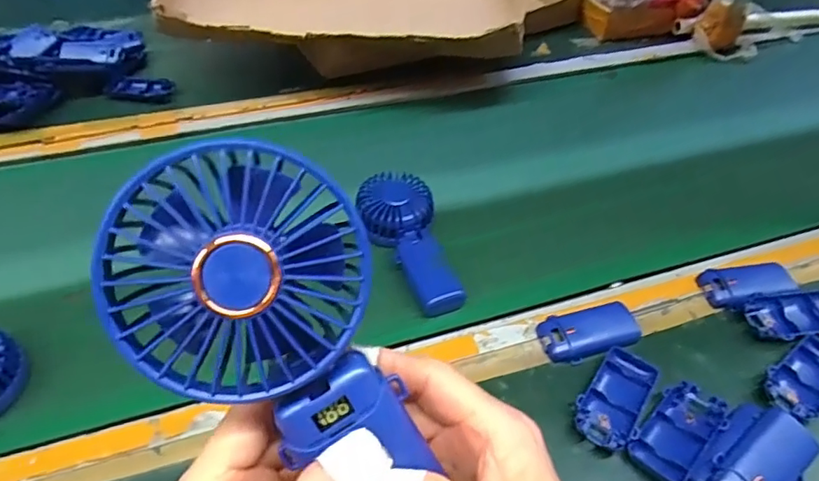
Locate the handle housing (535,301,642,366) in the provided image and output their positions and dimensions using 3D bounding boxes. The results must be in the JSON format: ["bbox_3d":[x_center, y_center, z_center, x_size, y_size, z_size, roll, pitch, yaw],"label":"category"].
[{"bbox_3d":[0.169,0.086,0.504,0.094,0.017,0.046,-12,48,-13],"label":"handle housing"}]

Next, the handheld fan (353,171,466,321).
[{"bbox_3d":[-0.001,-0.002,0.558,0.080,0.038,0.180,-10,48,-11],"label":"handheld fan"}]

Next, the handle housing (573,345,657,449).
[{"bbox_3d":[0.176,0.136,0.462,0.047,0.014,0.093,27,51,22],"label":"handle housing"}]

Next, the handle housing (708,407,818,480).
[{"bbox_3d":[0.267,0.174,0.413,0.093,0.033,0.043,-27,53,-25],"label":"handle housing"}]

